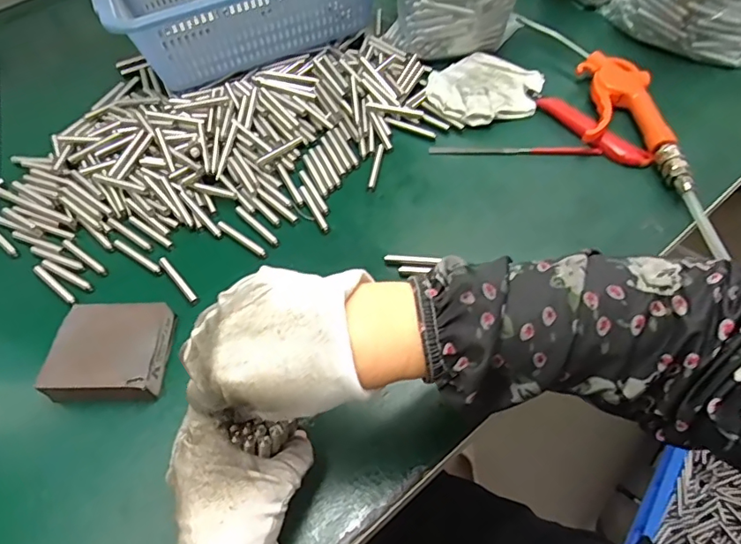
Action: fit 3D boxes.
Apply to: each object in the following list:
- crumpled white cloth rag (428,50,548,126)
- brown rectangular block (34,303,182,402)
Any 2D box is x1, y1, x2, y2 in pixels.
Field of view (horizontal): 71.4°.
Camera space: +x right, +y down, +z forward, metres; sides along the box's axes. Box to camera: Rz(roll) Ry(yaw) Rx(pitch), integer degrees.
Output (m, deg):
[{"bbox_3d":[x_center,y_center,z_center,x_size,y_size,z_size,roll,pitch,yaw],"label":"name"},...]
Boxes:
[{"bbox_3d":[0.118,-0.193,0.536,0.106,0.021,0.110,35,65,24],"label":"crumpled white cloth rag"},{"bbox_3d":[-0.192,0.060,0.387,0.085,0.024,0.071,-2,56,3],"label":"brown rectangular block"}]

